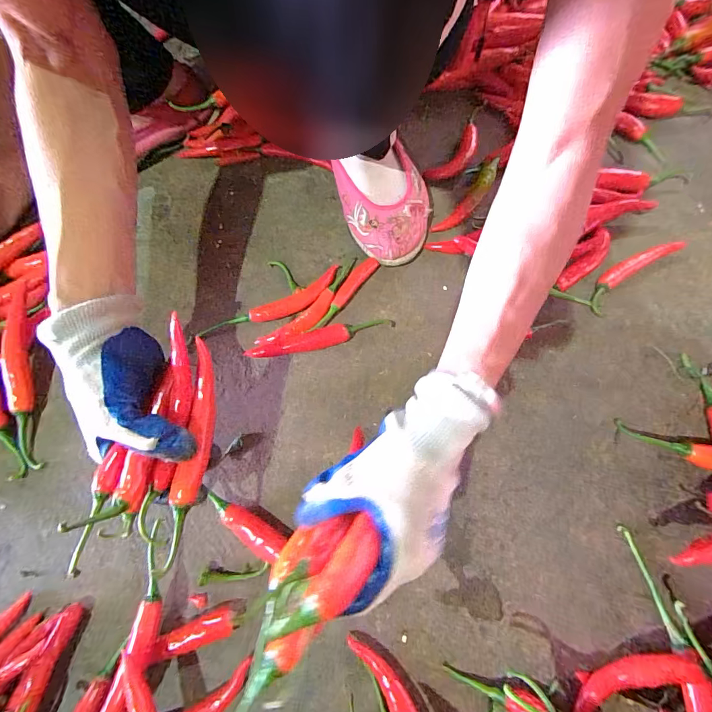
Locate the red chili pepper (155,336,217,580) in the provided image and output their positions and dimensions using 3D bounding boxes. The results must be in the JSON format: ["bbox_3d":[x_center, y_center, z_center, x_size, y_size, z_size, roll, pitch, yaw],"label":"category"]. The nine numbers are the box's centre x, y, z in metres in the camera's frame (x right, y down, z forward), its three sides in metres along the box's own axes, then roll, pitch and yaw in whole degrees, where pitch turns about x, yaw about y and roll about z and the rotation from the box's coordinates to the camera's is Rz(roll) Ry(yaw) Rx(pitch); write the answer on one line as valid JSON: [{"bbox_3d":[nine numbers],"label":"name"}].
[{"bbox_3d":[-0.121,0.069,0.287,0.019,0.026,0.158,4,77,4],"label":"red chili pepper"}]

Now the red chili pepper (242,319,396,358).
[{"bbox_3d":[-0.037,-0.017,0.402,0.150,0.014,0.020,-11,69,-2],"label":"red chili pepper"}]

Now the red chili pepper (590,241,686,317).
[{"bbox_3d":[0.278,-0.085,0.397,0.133,0.023,0.027,-36,72,-11],"label":"red chili pepper"}]

